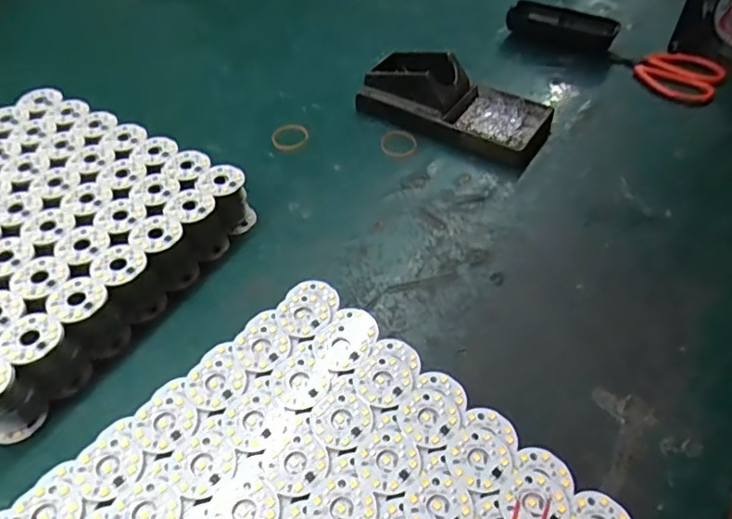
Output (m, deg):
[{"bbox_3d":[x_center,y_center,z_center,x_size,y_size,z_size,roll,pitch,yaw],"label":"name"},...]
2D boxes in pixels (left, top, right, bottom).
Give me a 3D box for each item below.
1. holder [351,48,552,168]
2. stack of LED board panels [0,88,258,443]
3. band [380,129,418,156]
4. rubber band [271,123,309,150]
[{"bbox_3d":[0.080,-0.142,0.502,0.159,0.040,0.084,26,52,21],"label":"holder"},{"bbox_3d":[-0.224,-0.019,0.384,0.208,0.039,0.208,24,51,19],"label":"stack of LED board panels"},{"bbox_3d":[0.028,-0.100,0.488,0.031,0.004,0.035,-7,48,-8],"label":"band"},{"bbox_3d":[-0.065,-0.107,0.494,0.031,0.004,0.031,-10,49,-10],"label":"rubber band"}]

